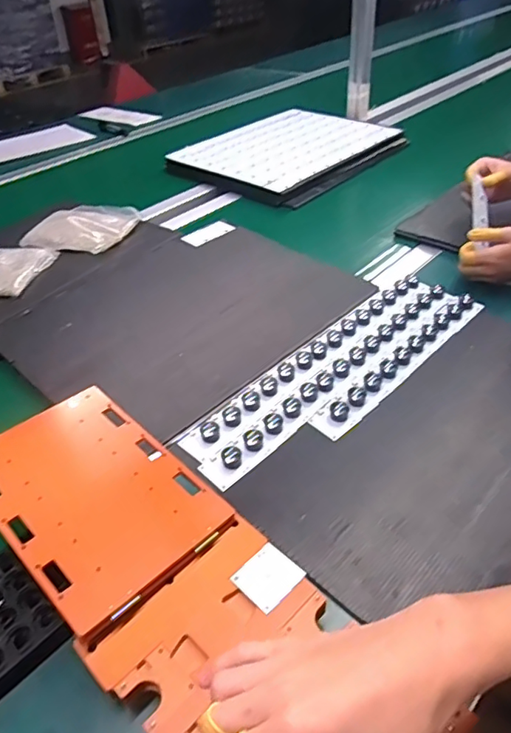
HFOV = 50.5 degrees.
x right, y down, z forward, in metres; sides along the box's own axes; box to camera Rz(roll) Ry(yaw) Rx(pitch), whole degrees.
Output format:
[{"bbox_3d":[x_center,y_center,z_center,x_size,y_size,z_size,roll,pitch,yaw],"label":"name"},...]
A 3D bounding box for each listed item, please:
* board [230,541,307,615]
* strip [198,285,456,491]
[{"bbox_3d":[0.011,0.176,0.457,0.049,0.004,0.044,-34,49,-31],"label":"board"},{"bbox_3d":[0.115,0.003,0.689,0.463,0.010,0.043,-35,51,-30],"label":"strip"}]

